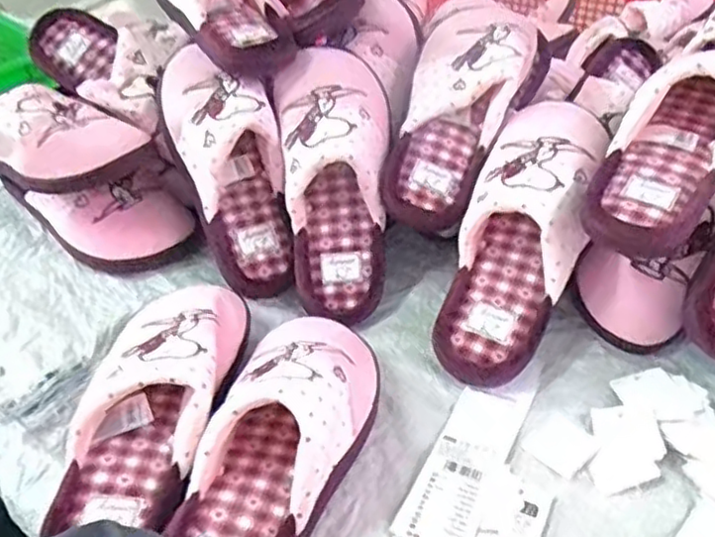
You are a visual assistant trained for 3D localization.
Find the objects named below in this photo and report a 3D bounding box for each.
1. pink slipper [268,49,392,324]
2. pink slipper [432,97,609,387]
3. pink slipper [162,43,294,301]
[{"bbox_3d":[-0.018,-0.077,0.590,0.093,0.075,0.240,-4,87,0],"label":"pink slipper"},{"bbox_3d":[0.128,-0.030,0.538,0.094,0.070,0.246,17,82,21],"label":"pink slipper"},{"bbox_3d":[-0.109,-0.089,0.614,0.084,0.233,0.079,-18,2,-16],"label":"pink slipper"}]

